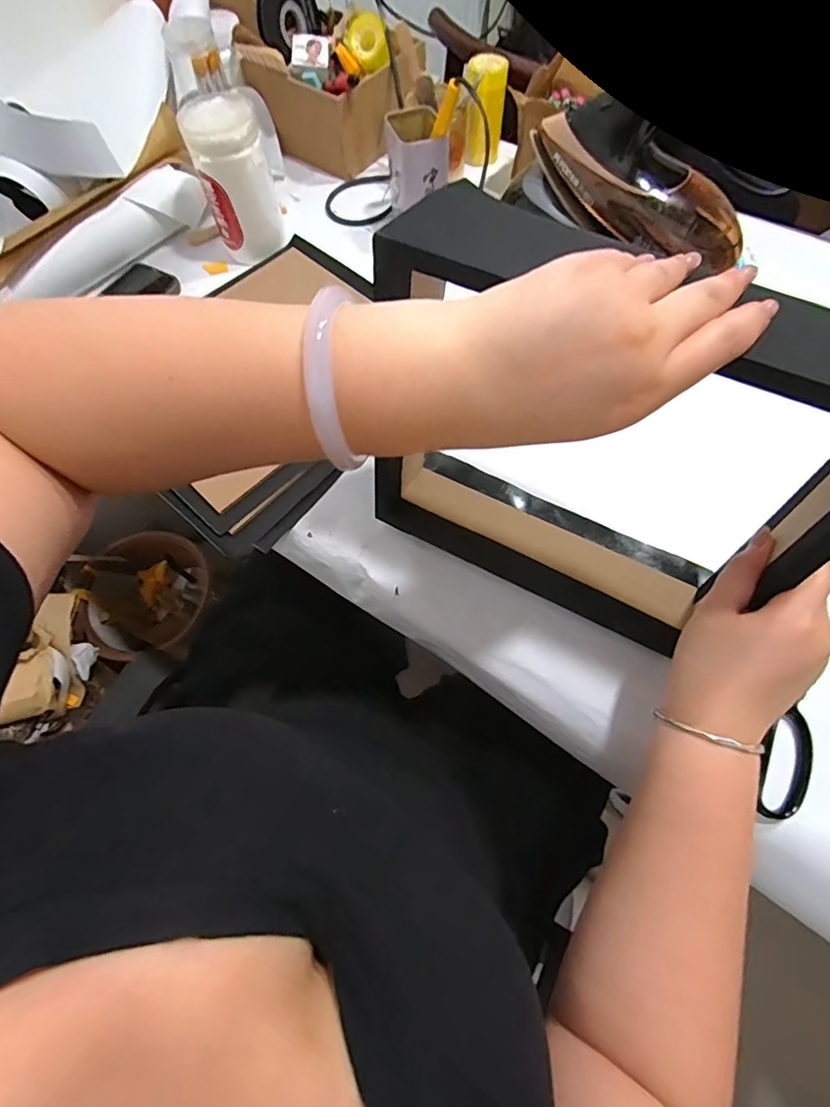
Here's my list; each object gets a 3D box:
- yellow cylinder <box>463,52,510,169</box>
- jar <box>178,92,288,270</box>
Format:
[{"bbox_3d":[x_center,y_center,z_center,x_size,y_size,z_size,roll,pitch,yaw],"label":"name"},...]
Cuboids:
[{"bbox_3d":[0.093,-0.593,0.676,0.050,0.098,0.055,9,67,6],"label":"yellow cylinder"},{"bbox_3d":[-0.210,-0.441,0.594,0.077,0.138,0.087,-18,67,-6],"label":"jar"}]

